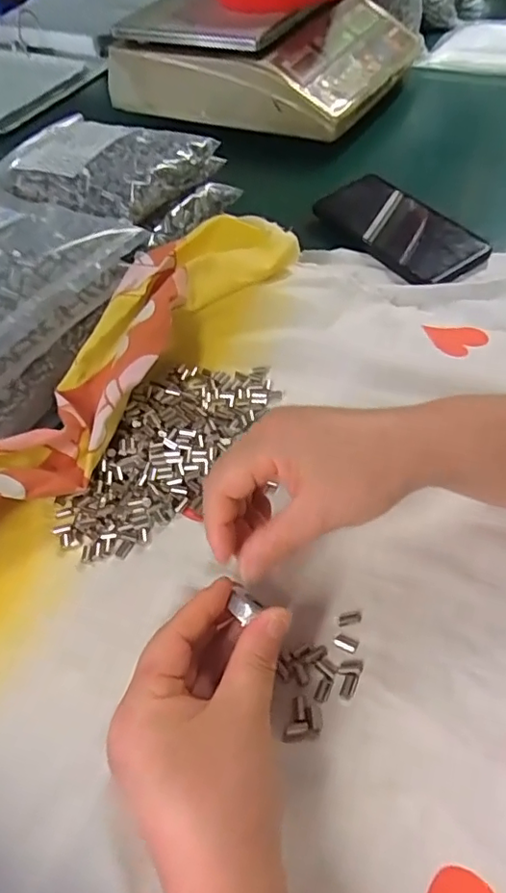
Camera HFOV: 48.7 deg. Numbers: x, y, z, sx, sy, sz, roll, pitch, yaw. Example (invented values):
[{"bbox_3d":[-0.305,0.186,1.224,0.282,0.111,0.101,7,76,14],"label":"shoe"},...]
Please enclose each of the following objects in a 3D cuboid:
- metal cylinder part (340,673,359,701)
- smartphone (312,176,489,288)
[{"bbox_3d":[0.048,0.119,0.279,0.006,0.004,0.013,18,56,19],"label":"metal cylinder part"},{"bbox_3d":[0.132,-0.201,0.511,0.076,0.014,0.160,-30,55,-16],"label":"smartphone"}]

